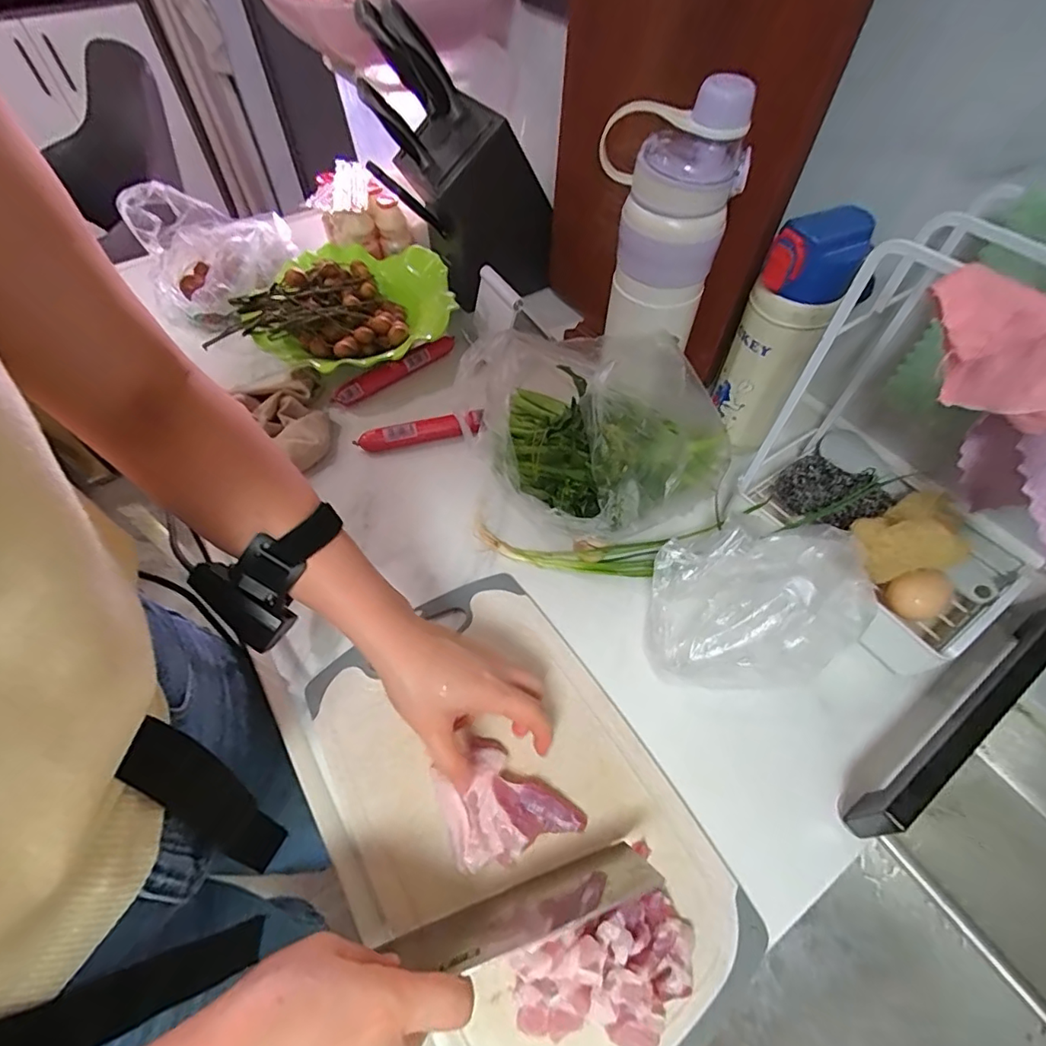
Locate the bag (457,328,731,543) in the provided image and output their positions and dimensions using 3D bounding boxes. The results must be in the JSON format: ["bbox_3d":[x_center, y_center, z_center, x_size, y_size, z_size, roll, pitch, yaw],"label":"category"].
[{"bbox_3d":[0.061,-0.104,0.510,0.201,0.133,0.227,-30,61,-19],"label":"bag"}]

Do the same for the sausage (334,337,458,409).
[{"bbox_3d":[-0.156,-0.188,0.637,0.163,0.027,0.019,-32,62,-20],"label":"sausage"}]

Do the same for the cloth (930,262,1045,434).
[{"bbox_3d":[0.269,-0.085,0.281,0.025,0.066,0.111,-34,62,-21],"label":"cloth"}]

